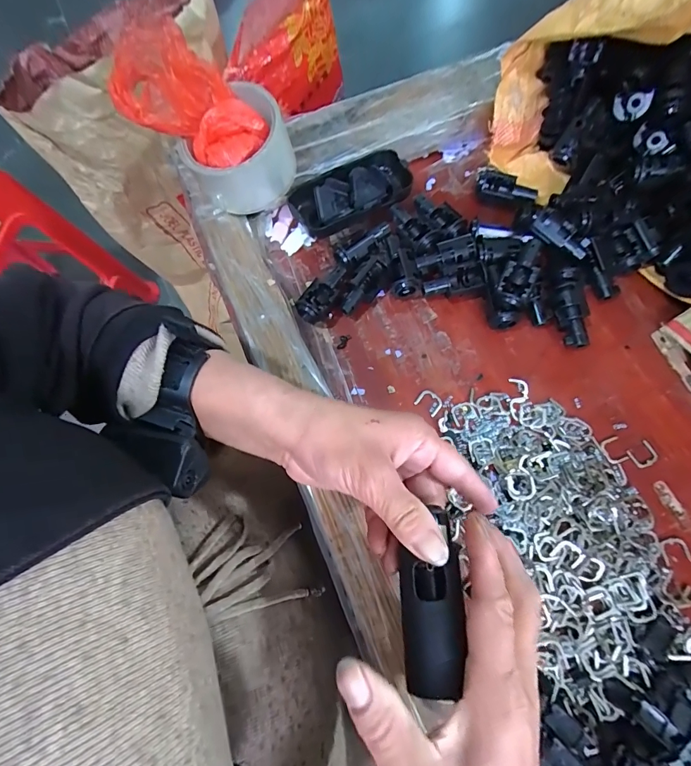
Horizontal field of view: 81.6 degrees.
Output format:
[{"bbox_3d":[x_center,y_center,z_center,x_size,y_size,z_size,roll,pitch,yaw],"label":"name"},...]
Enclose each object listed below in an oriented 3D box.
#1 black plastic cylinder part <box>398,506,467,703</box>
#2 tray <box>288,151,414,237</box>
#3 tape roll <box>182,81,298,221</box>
[{"bbox_3d":[0.041,0.103,0.192,0.025,0.029,0.074,7,70,1],"label":"black plastic cylinder part"},{"bbox_3d":[0.010,-0.170,0.361,0.111,0.021,0.050,-25,71,-6],"label":"tray"},{"bbox_3d":[-0.095,-0.193,0.340,0.095,0.065,0.095,0,70,-1],"label":"tape roll"}]

